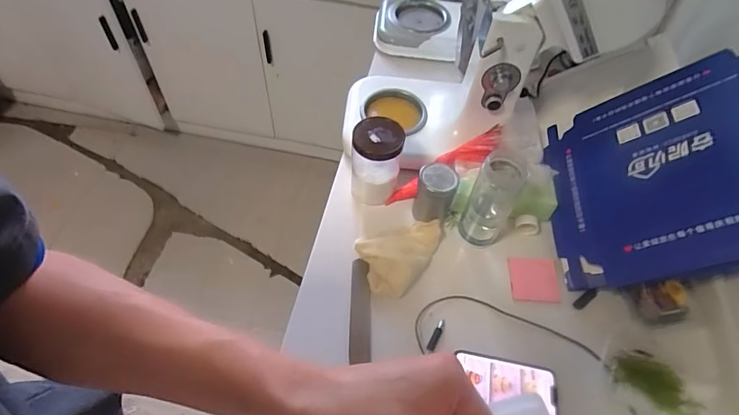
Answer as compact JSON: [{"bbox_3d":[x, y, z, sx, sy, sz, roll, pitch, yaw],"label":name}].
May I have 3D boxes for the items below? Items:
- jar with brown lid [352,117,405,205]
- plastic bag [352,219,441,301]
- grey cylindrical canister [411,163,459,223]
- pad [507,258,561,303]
[{"bbox_3d":[0.009,-0.069,0.755,0.080,0.166,0.078,2,55,-3],"label":"jar with brown lid"},{"bbox_3d":[0.061,0.075,0.716,0.151,0.041,0.101,-27,61,-20],"label":"plastic bag"},{"bbox_3d":[0.110,-0.020,0.746,0.067,0.100,0.065,20,57,10],"label":"grey cylindrical canister"},{"bbox_3d":[0.270,0.119,0.716,0.079,0.011,0.073,3,55,-2],"label":"pad"}]

